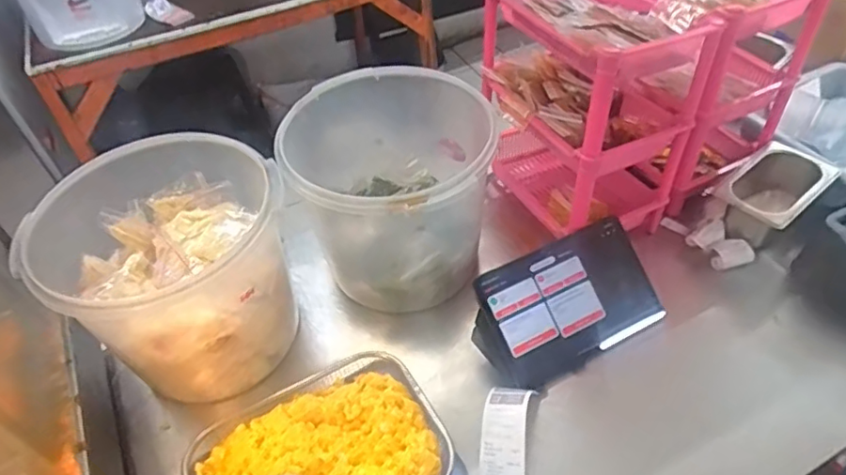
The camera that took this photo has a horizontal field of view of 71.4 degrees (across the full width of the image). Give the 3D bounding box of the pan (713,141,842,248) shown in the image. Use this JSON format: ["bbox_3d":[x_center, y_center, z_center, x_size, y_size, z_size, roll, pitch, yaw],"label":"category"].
[{"bbox_3d":[0.540,-0.068,0.911,0.178,0.080,0.113,-37,54,-25],"label":"pan"}]

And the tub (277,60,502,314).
[{"bbox_3d":[-0.040,-0.059,0.867,0.260,0.255,0.294,-18,48,-10],"label":"tub"}]

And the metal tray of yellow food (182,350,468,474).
[{"bbox_3d":[-0.122,0.273,0.700,0.287,0.047,0.220,-27,50,-18],"label":"metal tray of yellow food"}]

